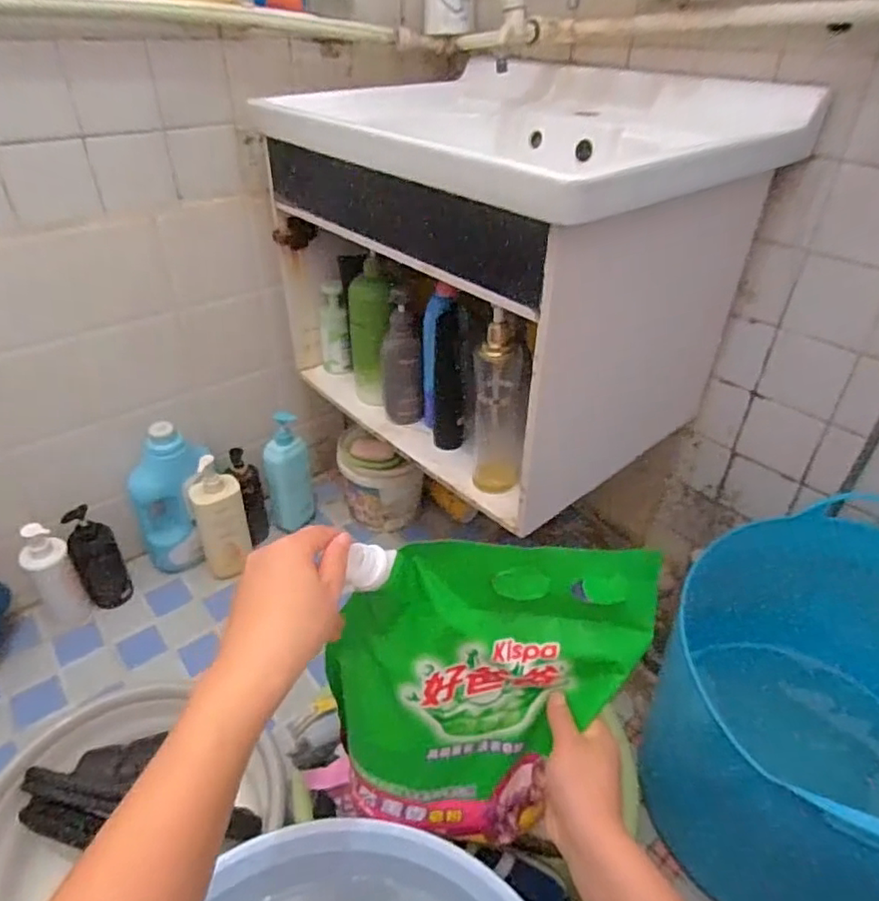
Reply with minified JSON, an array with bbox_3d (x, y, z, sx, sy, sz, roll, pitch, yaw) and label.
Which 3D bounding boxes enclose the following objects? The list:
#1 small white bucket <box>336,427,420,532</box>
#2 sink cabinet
[{"bbox_3d":[-0.118,0.049,1.215,0.152,0.196,0.135,-11,41,-4],"label":"small white bucket"},{"bbox_3d":[0.098,-0.297,0.925,0.506,0.437,0.618,-32,46,-25],"label":"sink cabinet"}]

